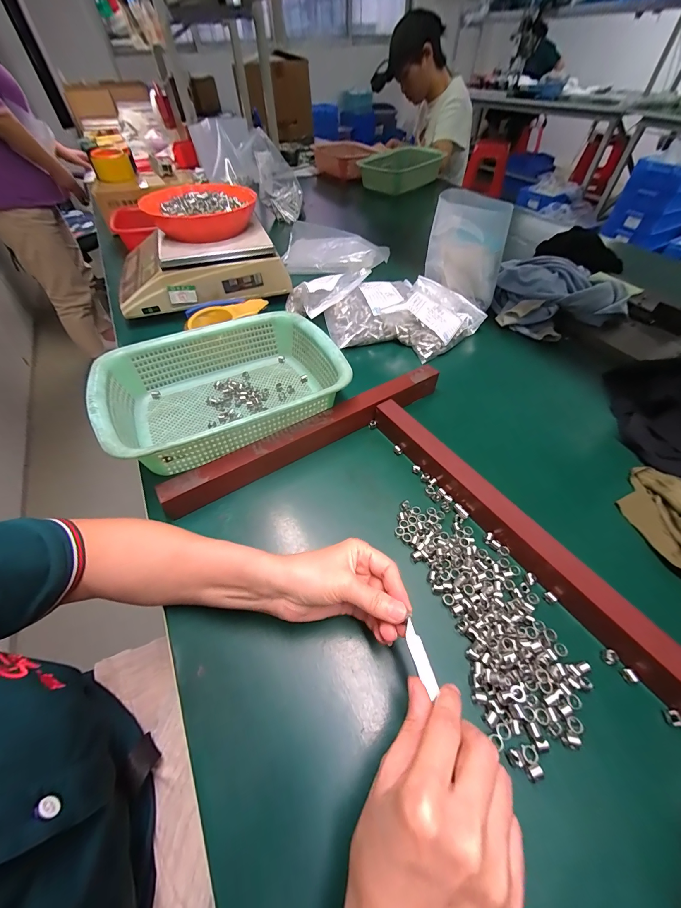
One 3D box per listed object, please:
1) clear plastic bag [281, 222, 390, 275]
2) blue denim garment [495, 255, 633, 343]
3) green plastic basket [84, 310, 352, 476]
[{"bbox_3d":[-0.015,-0.493,0.792,0.261,0.046,0.176,9,53,9],"label":"clear plastic bag"},{"bbox_3d":[0.407,-0.291,0.606,0.209,0.067,0.179,10,53,10],"label":"blue denim garment"},{"bbox_3d":[-0.147,-0.099,0.425,0.287,0.082,0.216,-25,59,-13],"label":"green plastic basket"}]

